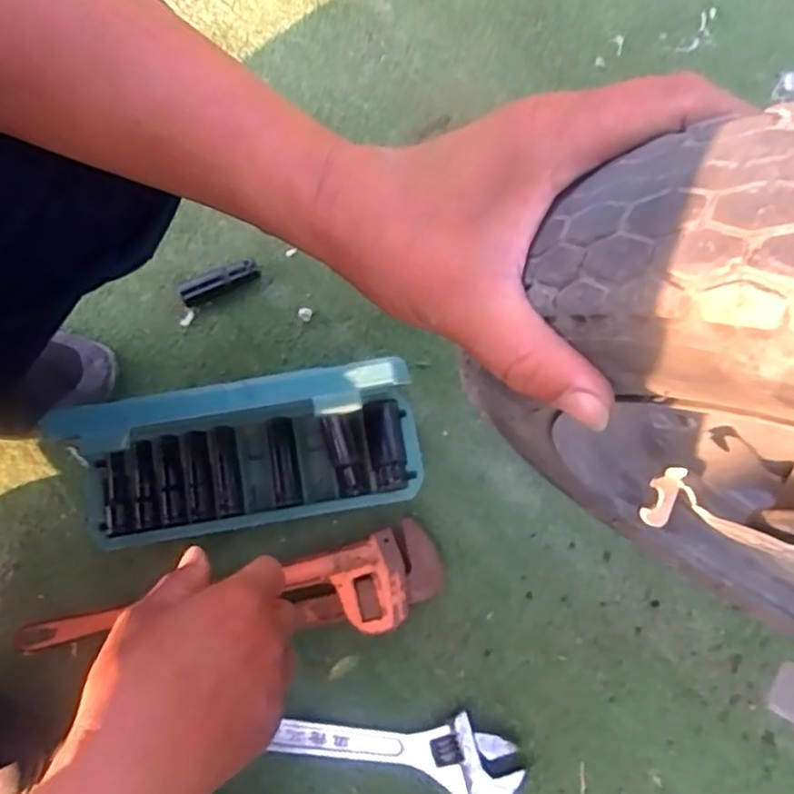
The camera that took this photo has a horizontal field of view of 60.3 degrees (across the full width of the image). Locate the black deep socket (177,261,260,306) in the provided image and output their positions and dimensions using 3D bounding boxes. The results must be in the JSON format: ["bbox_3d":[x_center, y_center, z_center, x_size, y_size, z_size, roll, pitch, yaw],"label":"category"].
[{"bbox_3d":[-0.171,-0.110,0.658,0.076,0.020,0.021,-22,79,-3],"label":"black deep socket"}]

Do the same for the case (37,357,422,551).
[{"bbox_3d":[-0.131,0.051,0.565,0.296,0.135,0.104,-9,78,0],"label":"case"}]

